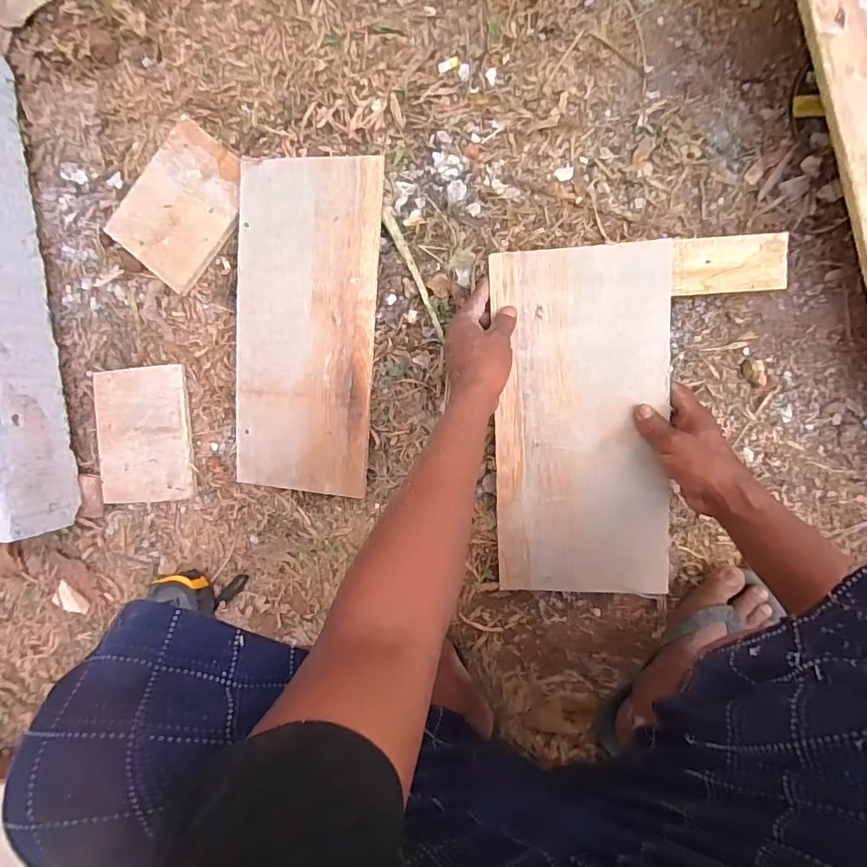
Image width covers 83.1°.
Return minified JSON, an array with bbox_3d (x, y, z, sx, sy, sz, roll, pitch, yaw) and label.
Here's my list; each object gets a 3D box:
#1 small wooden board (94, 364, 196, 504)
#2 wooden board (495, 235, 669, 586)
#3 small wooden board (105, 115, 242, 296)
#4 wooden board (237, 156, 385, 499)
[{"bbox_3d":[-0.392,0.003,0.661,0.135,0.019,0.178,-3,91,8],"label":"small wooden board"},{"bbox_3d":[0.160,-0.004,0.532,0.180,0.020,0.375,0,99,8],"label":"wooden board"},{"bbox_3d":[-0.321,-0.291,0.627,0.144,0.011,0.178,41,96,5],"label":"small wooden board"},{"bbox_3d":[-0.157,-0.125,0.594,0.178,0.012,0.390,5,97,14],"label":"wooden board"}]

